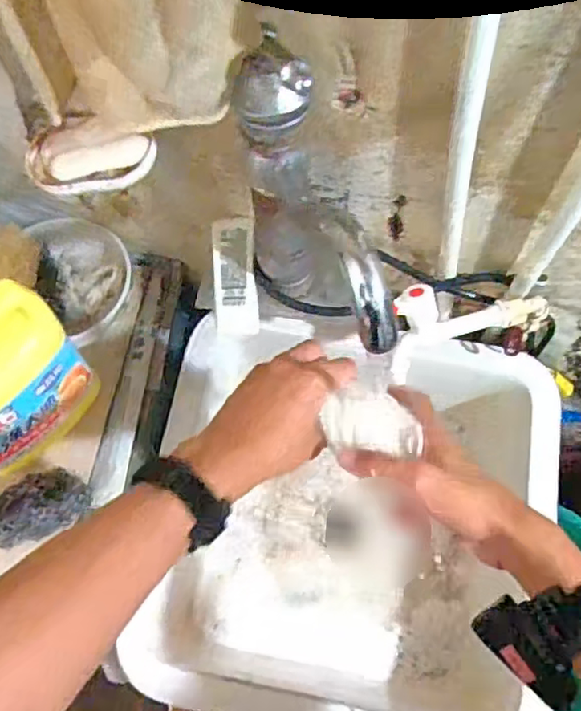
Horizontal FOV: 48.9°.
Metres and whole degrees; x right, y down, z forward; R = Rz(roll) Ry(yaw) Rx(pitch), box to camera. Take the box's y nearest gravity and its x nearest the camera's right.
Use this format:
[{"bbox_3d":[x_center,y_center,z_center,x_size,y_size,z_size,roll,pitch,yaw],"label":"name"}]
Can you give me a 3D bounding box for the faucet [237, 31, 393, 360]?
[{"bbox_3d":[0.023,-0.068,0.503,0.041,0.261,0.224,-24,66,-8],"label":"faucet"}]

